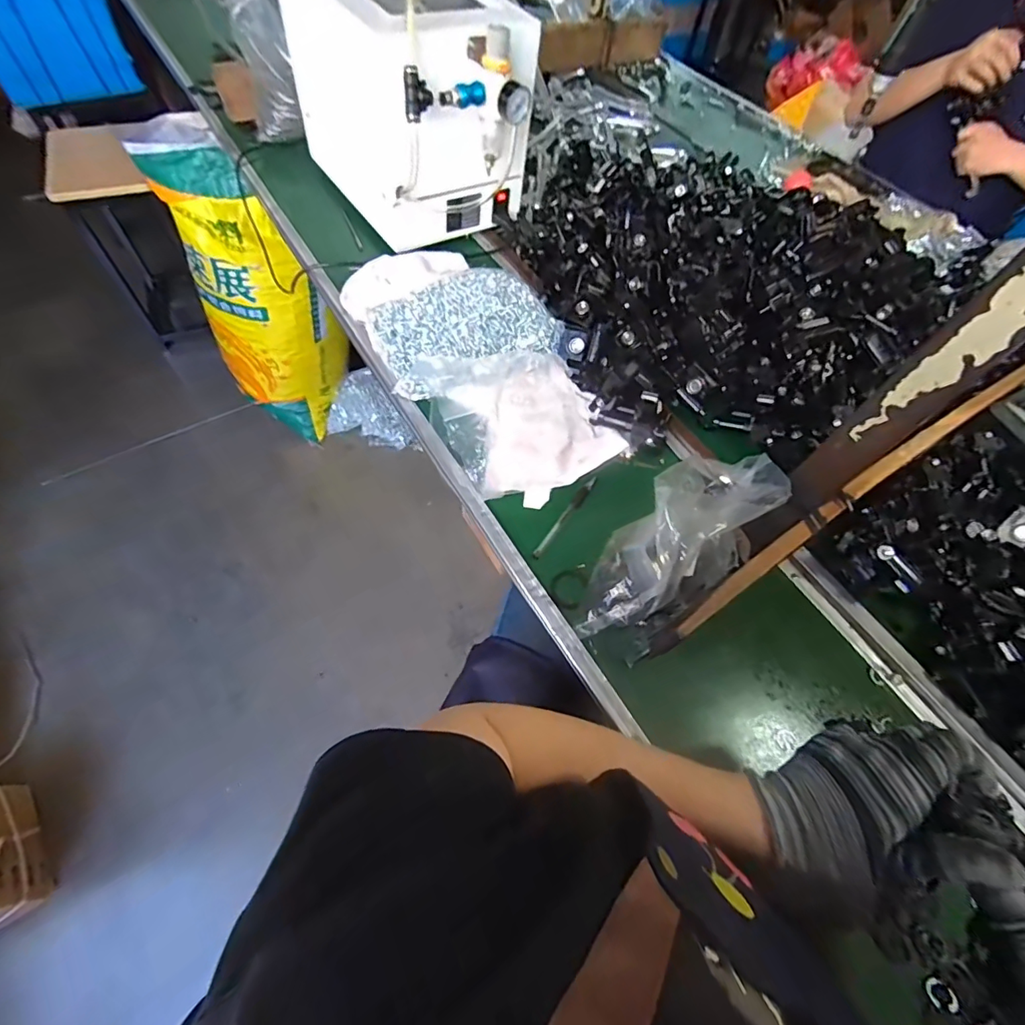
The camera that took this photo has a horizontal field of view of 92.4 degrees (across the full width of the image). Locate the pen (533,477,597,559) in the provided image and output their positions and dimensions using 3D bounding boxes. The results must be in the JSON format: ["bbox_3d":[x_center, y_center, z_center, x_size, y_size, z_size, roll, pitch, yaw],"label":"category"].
[{"bbox_3d":[0.061,0.004,0.564,0.011,0.014,0.129,34,64,15],"label":"pen"}]

